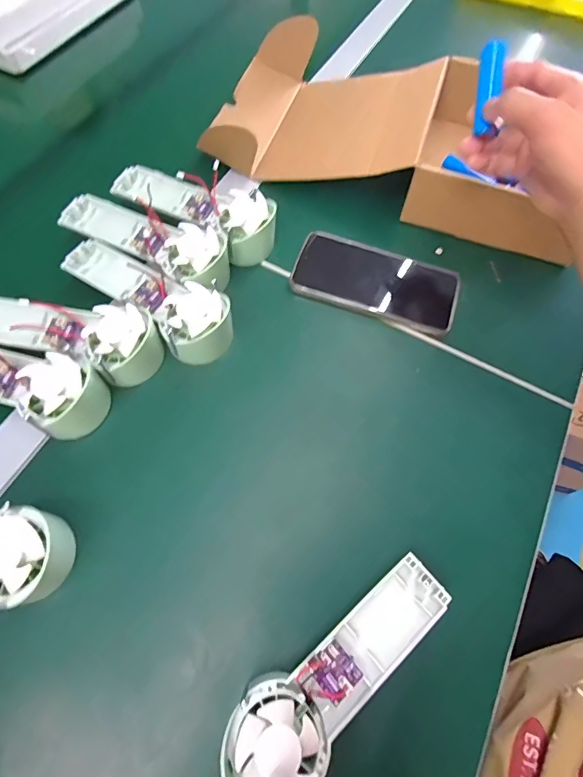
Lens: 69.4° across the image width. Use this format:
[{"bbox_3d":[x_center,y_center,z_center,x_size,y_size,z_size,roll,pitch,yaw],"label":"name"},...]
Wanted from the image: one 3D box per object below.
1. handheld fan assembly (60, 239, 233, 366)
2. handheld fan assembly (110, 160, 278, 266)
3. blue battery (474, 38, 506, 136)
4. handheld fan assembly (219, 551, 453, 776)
[{"bbox_3d":[-0.130,-0.087,0.395,0.177,0.050,0.065,35,69,14],"label":"handheld fan assembly"},{"bbox_3d":[-0.098,-0.188,0.435,0.174,0.044,0.070,24,67,9],"label":"handheld fan assembly"},{"bbox_3d":[0.159,-0.240,0.340,0.017,0.021,0.066,7,99,2],"label":"blue battery"},{"bbox_3d":[0.032,0.177,0.267,0.170,0.036,0.061,-42,73,-18],"label":"handheld fan assembly"}]

